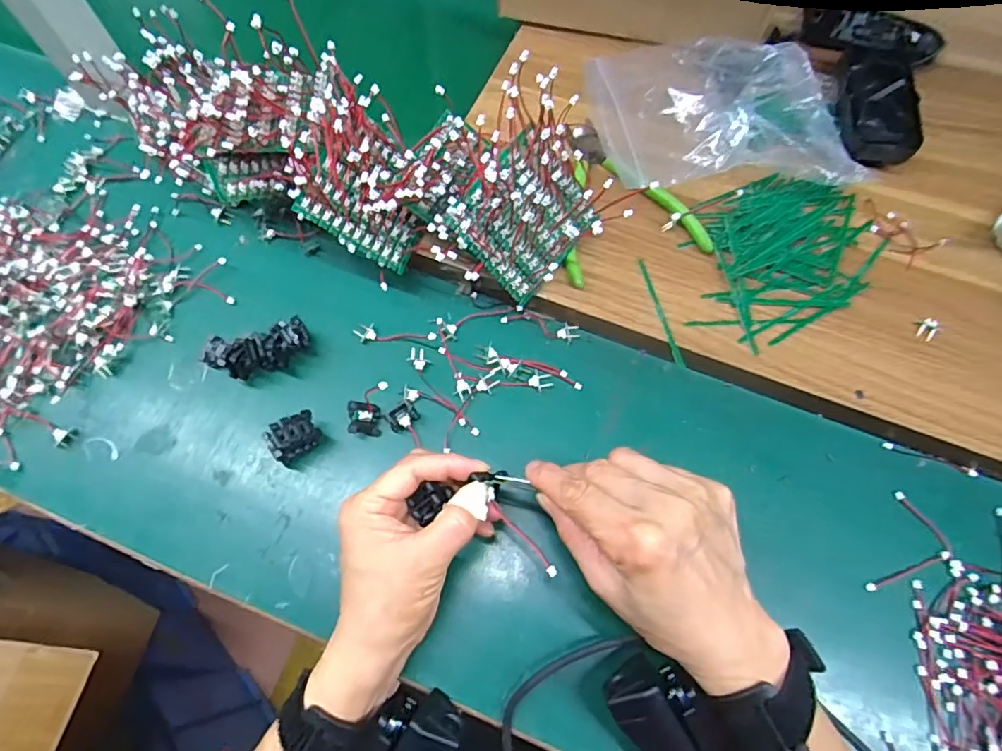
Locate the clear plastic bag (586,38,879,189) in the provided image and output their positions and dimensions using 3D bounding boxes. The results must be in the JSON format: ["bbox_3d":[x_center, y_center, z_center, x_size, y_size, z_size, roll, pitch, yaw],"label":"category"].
[{"bbox_3d":[0.174,-0.214,0.420,0.197,0.042,0.159,-5,67,-1],"label":"clear plastic bag"}]

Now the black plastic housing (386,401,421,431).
[{"bbox_3d":[-0.067,0.028,0.377,0.020,0.016,0.014,-39,72,-14],"label":"black plastic housing"}]

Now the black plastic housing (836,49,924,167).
[{"bbox_3d":[0.291,-0.209,0.430,0.051,0.021,0.096,8,68,5],"label":"black plastic housing"}]

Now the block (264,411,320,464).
[{"bbox_3d":[-0.137,0.041,0.371,0.031,0.026,0.023,-32,70,-12],"label":"block"}]

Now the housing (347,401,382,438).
[{"bbox_3d":[-0.093,0.030,0.380,0.019,0.014,0.022,-4,67,-1],"label":"housing"}]

